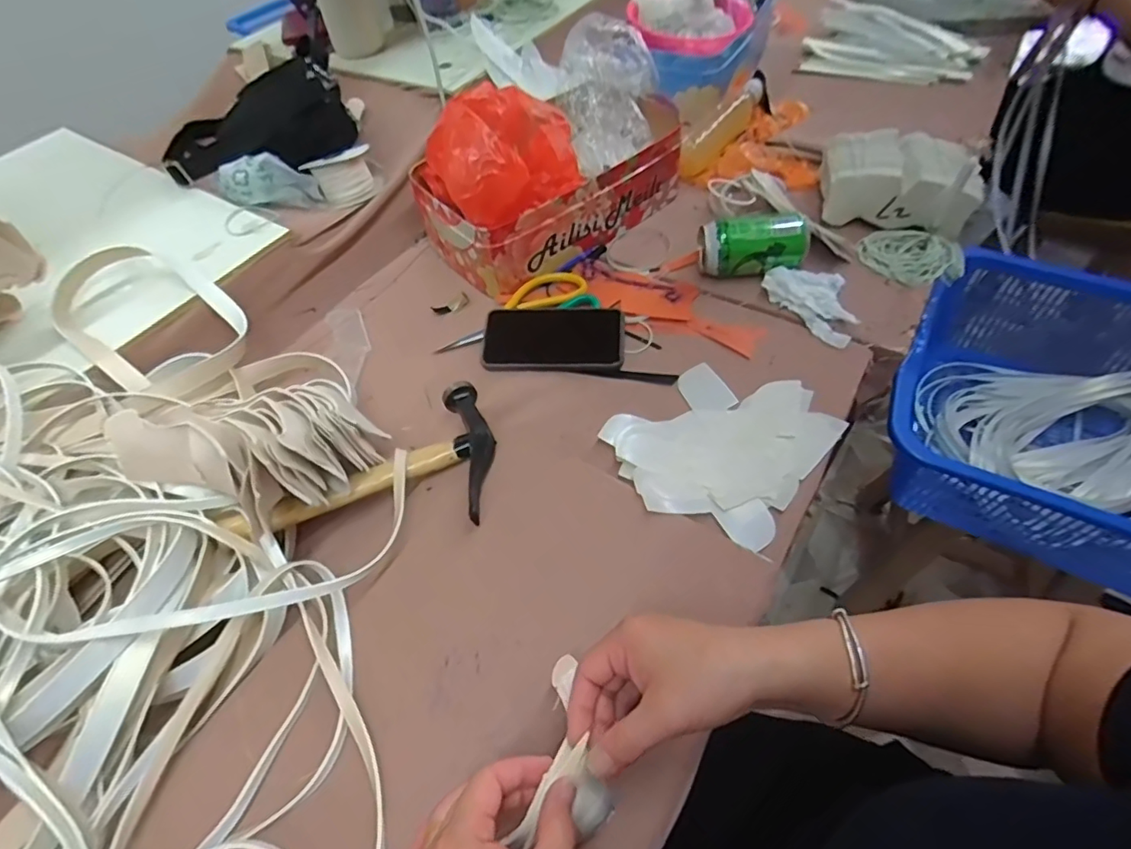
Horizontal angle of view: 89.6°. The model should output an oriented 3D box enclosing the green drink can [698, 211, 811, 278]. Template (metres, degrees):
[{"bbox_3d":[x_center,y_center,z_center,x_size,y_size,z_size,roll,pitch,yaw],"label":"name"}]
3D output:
[{"bbox_3d":[0.216,-0.206,0.661,0.108,0.076,0.076,-17,54,-6],"label":"green drink can"}]

